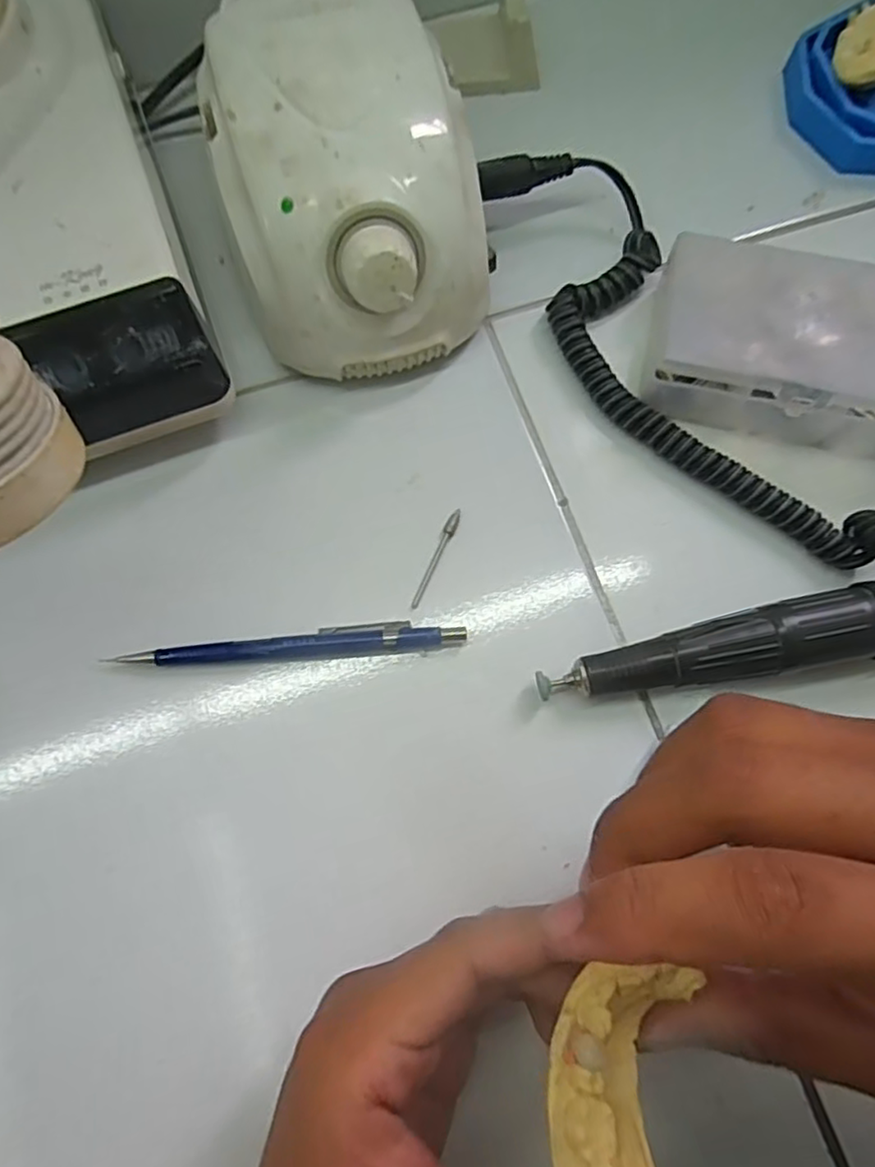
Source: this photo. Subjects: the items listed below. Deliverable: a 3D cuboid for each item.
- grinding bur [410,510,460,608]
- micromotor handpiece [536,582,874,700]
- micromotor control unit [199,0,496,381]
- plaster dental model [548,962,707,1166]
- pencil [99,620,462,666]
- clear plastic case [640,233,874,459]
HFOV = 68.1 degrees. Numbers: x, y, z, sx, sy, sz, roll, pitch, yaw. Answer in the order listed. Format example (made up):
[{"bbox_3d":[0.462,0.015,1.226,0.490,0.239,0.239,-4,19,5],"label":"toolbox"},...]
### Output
[{"bbox_3d":[0.000,-0.010,0.269,0.004,0.005,0.045,22,76,7],"label":"grinding bur"},{"bbox_3d":[0.128,0.021,0.245,0.177,0.028,0.026,-10,74,-3],"label":"micromotor handpiece"},{"bbox_3d":[-0.036,-0.163,0.271,0.097,0.083,0.133,-14,74,-4],"label":"micromotor control unit"},{"bbox_3d":[0.041,0.112,0.147,0.031,0.021,0.046,19,76,6],"label":"plaster dental model"},{"bbox_3d":[-0.056,0.024,0.257,0.133,0.010,0.013,-3,74,-1],"label":"pencil"},{"bbox_3d":[0.149,-0.098,0.273,0.117,0.035,0.070,13,74,4],"label":"clear plastic case"}]

